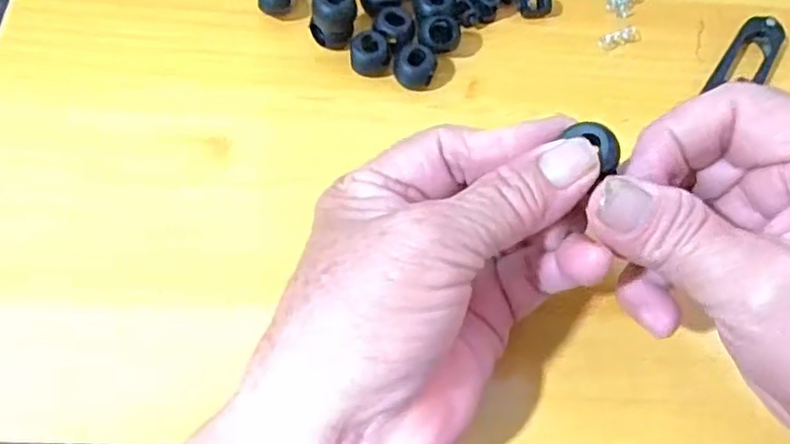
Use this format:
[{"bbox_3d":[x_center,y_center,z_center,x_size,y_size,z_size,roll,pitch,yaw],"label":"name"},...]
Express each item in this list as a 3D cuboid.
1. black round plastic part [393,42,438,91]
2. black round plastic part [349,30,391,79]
[{"bbox_3d":[0.008,-0.062,0.266,0.015,0.015,0.013,-37,71,-19],"label":"black round plastic part"},{"bbox_3d":[-0.010,-0.068,0.268,0.016,0.012,0.014,-1,64,-4],"label":"black round plastic part"}]

